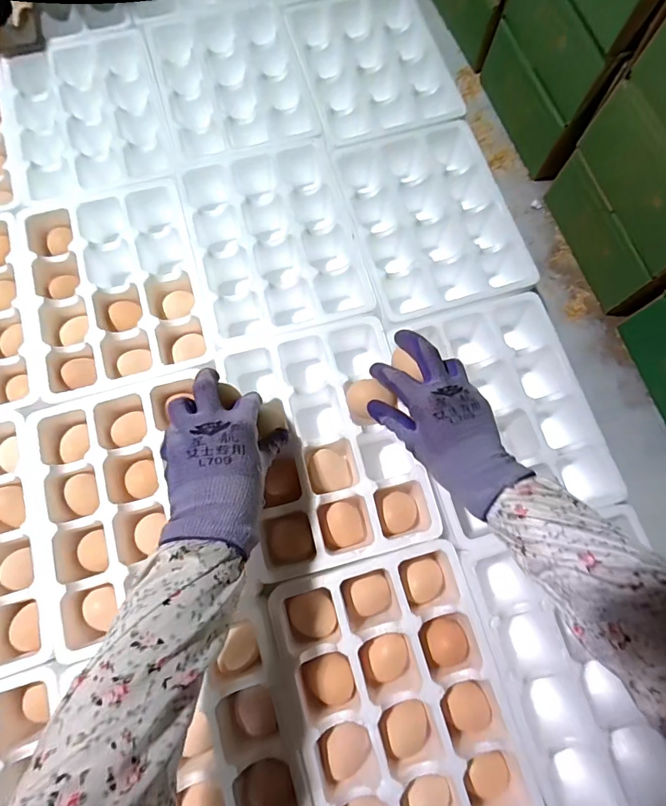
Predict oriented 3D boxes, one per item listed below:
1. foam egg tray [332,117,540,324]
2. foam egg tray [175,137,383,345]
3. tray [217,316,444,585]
[{"bbox_3d":[0.117,-0.219,0.544,0.184,0.077,0.250,-16,76,-6],"label":"foam egg tray"},{"bbox_3d":[-0.072,-0.190,0.537,0.188,0.063,0.244,-15,76,-5],"label":"foam egg tray"},{"bbox_3d":[-0.007,0.045,0.477,0.177,0.071,0.242,-14,76,-5],"label":"tray"}]

